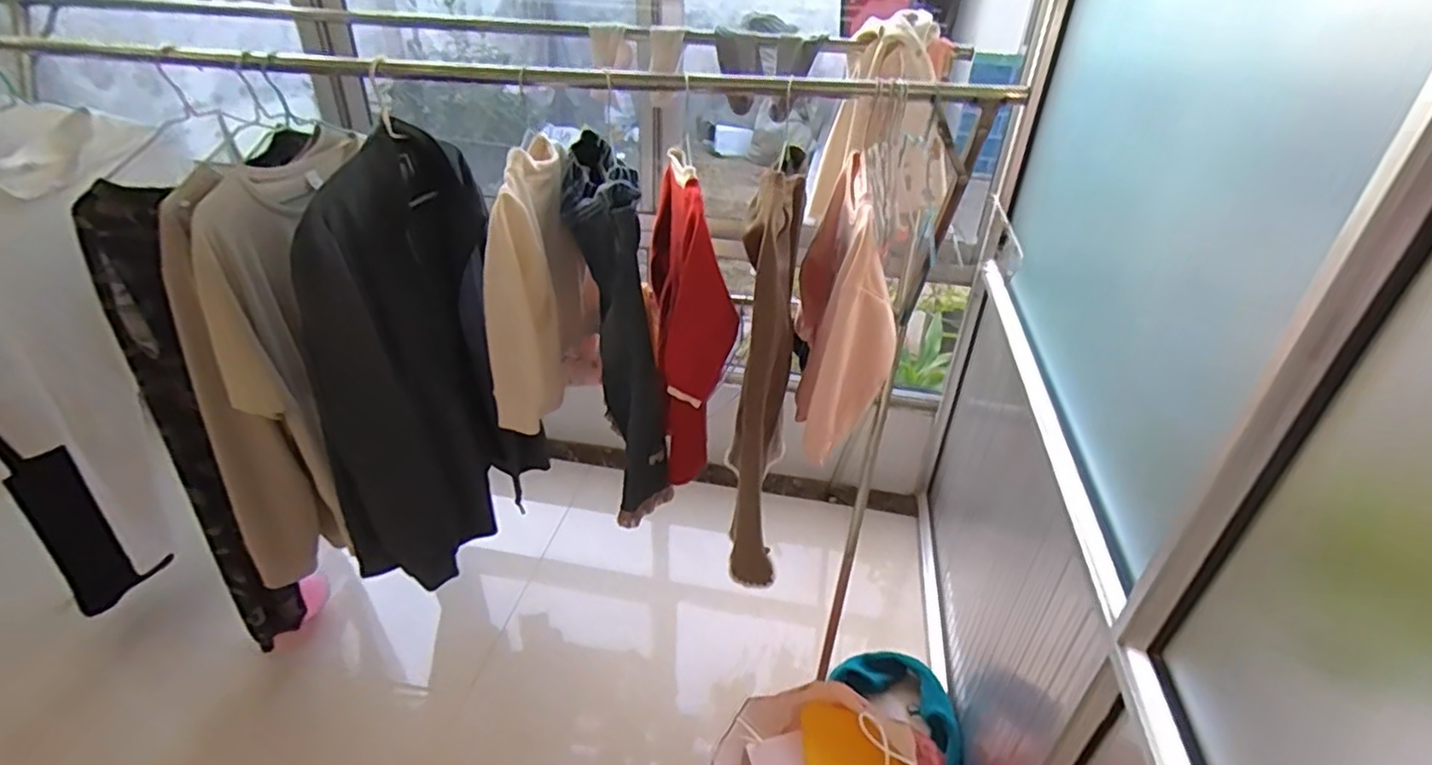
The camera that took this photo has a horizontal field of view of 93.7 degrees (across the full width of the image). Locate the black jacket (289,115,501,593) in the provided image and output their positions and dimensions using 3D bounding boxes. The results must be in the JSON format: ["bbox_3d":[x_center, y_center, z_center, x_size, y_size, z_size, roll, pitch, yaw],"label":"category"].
[{"bbox_3d":[-0.553,-0.039,1.203,0.247,0.721,0.370,1,34,-5],"label":"black jacket"}]

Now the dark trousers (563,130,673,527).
[{"bbox_3d":[-0.153,-0.075,1.101,0.114,0.625,0.202,-17,19,-29],"label":"dark trousers"}]

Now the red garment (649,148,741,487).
[{"bbox_3d":[-0.044,-0.100,1.125,0.102,0.503,0.277,-2,35,-9],"label":"red garment"}]

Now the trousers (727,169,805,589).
[{"bbox_3d":[0.083,-0.016,1.142,0.105,0.649,0.336,7,34,3],"label":"trousers"}]

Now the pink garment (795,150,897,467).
[{"bbox_3d":[0.209,-0.134,1.070,0.128,0.348,0.340,7,34,3],"label":"pink garment"}]

